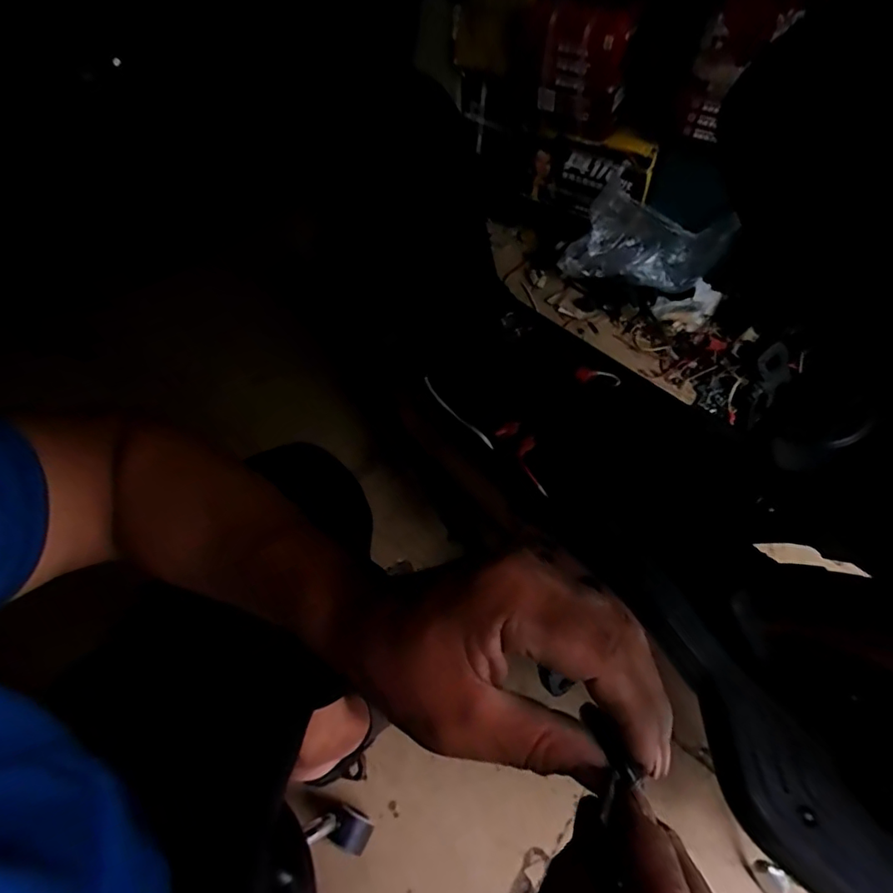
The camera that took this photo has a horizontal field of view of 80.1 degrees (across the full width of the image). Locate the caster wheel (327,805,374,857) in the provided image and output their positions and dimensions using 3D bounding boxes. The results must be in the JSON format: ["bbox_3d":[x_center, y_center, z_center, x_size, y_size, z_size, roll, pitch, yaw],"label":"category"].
[{"bbox_3d":[-0.121,0.489,0.677,0.050,0.045,0.040,16,59,13],"label":"caster wheel"}]

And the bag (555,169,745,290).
[{"bbox_3d":[0.432,-0.442,1.150,0.330,0.202,0.113,13,58,11],"label":"bag"}]

